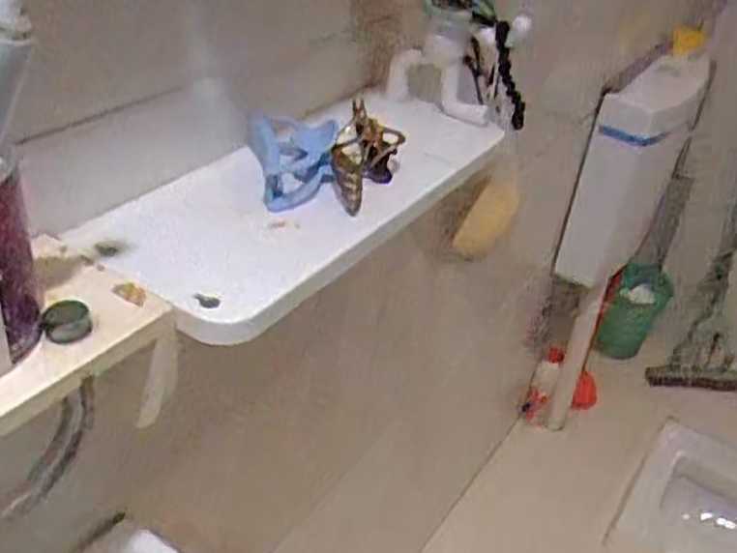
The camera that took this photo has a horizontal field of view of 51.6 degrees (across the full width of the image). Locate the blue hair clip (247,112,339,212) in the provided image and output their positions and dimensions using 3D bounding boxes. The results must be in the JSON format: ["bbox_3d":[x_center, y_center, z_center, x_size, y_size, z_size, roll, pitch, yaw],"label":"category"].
[{"bbox_3d":[-0.046,-0.077,0.495,0.053,0.033,0.072,-5,36,-17],"label":"blue hair clip"}]

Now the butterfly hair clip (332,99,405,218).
[{"bbox_3d":[-0.002,-0.083,0.504,0.042,0.042,0.087,9,34,3],"label":"butterfly hair clip"}]

